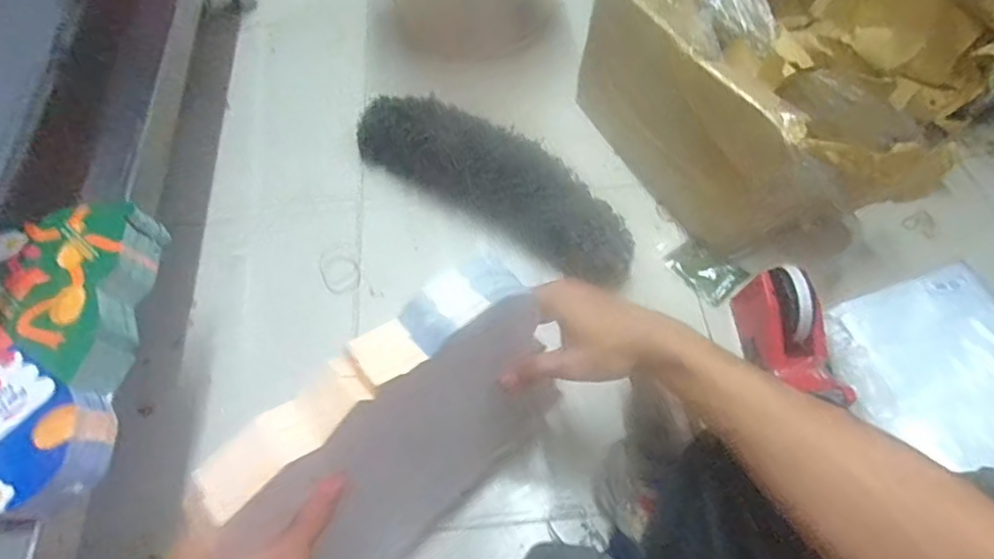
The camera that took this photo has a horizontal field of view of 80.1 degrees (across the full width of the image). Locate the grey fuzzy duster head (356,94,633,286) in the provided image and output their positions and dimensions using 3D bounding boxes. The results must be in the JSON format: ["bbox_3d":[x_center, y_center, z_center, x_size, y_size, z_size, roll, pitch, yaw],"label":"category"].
[{"bbox_3d":[-0.003,-0.131,0.724,0.398,0.104,0.106,31,64,19],"label":"grey fuzzy duster head"}]

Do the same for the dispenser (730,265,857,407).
[{"bbox_3d":[0.299,0.063,0.599,0.056,0.099,0.150,-2,58,0],"label":"dispenser"}]

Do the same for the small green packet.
[{"bbox_3d":[0.249,-0.016,0.700,0.060,0.016,0.082,-35,64,-18],"label":"small green packet"}]

